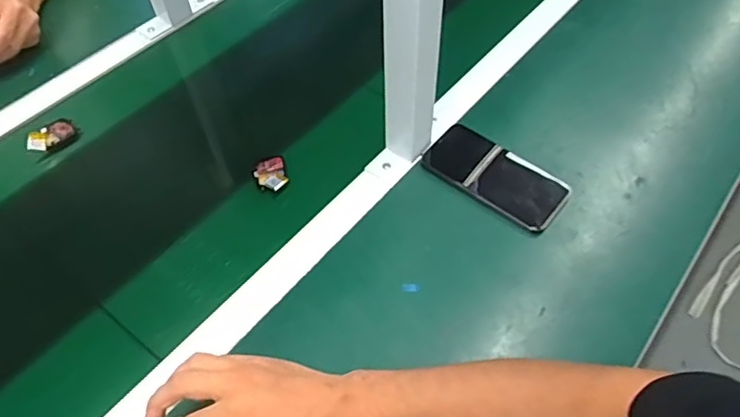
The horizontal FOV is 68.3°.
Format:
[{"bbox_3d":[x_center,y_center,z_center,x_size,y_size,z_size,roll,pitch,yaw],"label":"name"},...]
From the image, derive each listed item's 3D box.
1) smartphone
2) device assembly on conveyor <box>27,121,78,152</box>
[{"bbox_3d":[0.144,-0.042,0.625,0.162,0.010,0.084,34,62,24],"label":"smartphone"},{"bbox_3d":[-0.396,-0.089,0.678,0.034,0.019,0.055,38,63,25],"label":"device assembly on conveyor"}]

